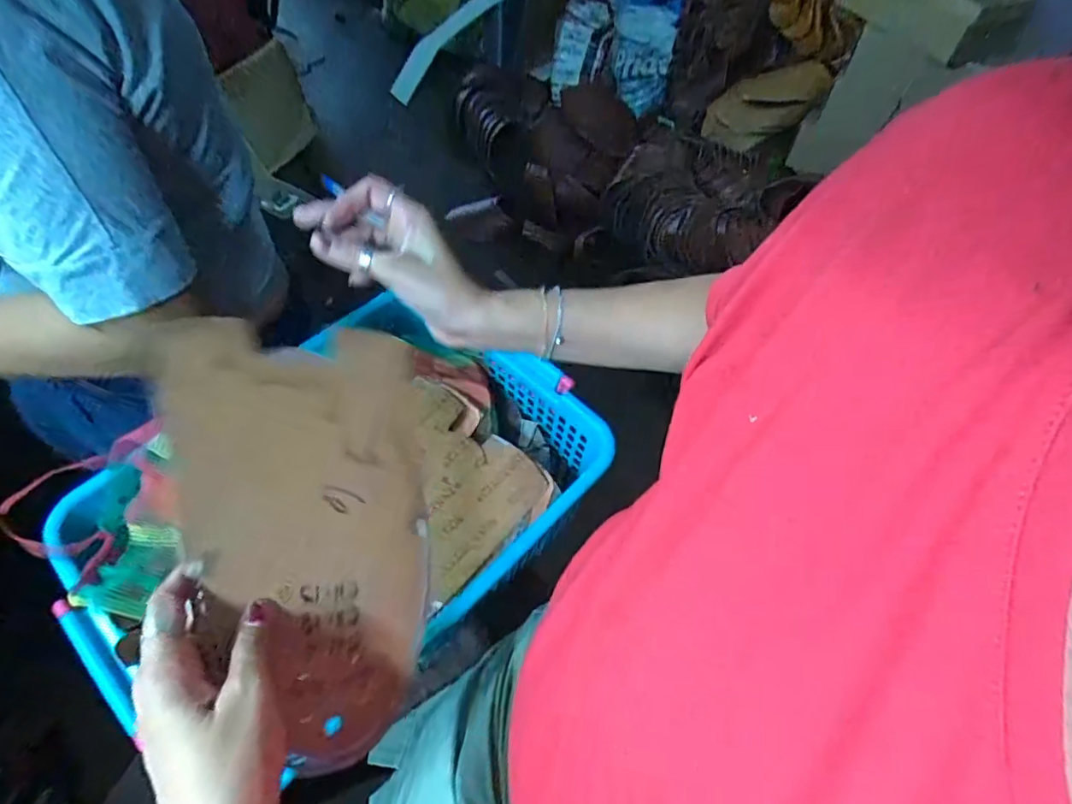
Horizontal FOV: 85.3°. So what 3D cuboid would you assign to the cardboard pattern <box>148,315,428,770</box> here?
[{"bbox_3d":[-0.134,0.074,0.381,0.162,0.018,0.266,-6,72,-42],"label":"cardboard pattern"}]

